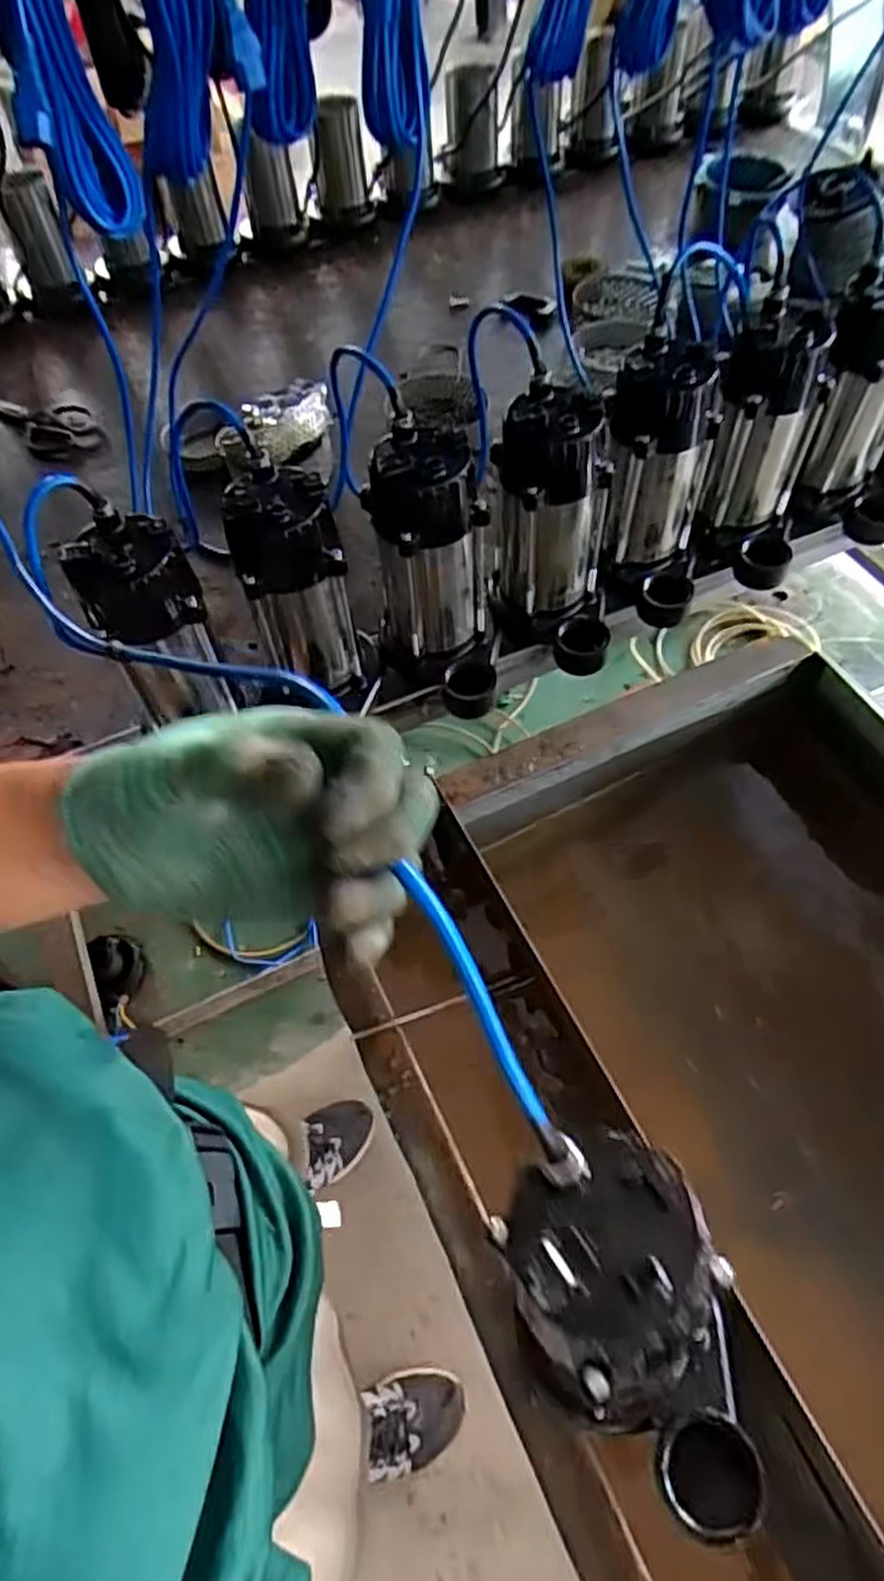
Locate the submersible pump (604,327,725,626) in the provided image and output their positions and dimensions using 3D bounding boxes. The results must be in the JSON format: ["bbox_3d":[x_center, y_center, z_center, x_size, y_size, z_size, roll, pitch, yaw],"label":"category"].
[{"bbox_3d":[0.212,-0.296,0.783,0.101,0.218,0.130,8,59,9],"label":"submersible pump"}]

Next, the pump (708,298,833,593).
[{"bbox_3d":[0.334,-0.343,0.818,0.096,0.231,0.136,-7,57,0],"label":"pump"}]

